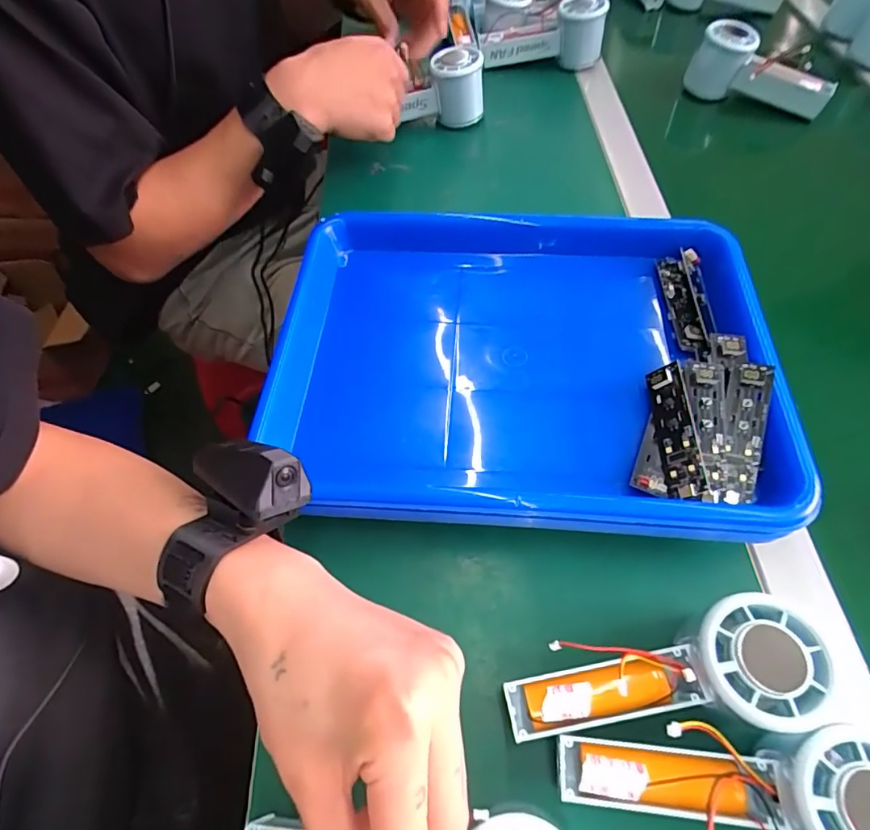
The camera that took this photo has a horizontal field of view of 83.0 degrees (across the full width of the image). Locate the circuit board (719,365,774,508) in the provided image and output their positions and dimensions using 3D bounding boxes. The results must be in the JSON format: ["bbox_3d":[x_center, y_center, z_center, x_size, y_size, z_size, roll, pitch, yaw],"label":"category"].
[{"bbox_3d":[0.190,0.010,0.301,0.022,0.008,0.092,15,72,11],"label":"circuit board"}]

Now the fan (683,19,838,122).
[{"bbox_3d":[0.374,-0.391,0.563,0.150,0.064,0.062,26,61,17],"label":"fan"}]

